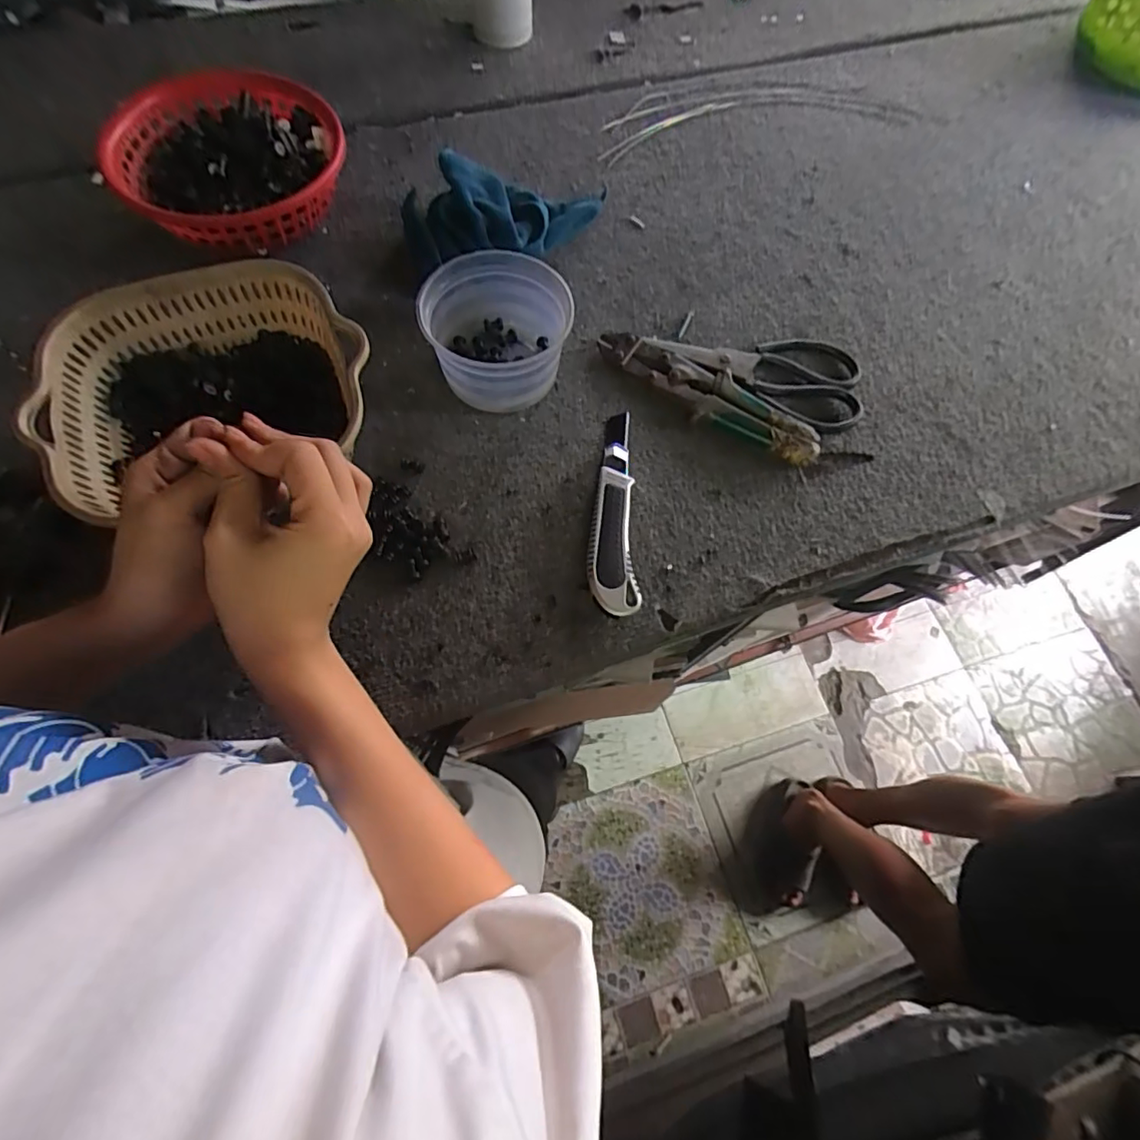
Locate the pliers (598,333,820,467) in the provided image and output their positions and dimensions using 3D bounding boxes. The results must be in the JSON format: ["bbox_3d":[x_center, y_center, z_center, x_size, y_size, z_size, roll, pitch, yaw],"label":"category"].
[{"bbox_3d":[0.115,-0.150,0.483,0.203,0.019,0.046,32,72,9],"label":"pliers"}]

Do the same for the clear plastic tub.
[{"bbox_3d":[-0.060,-0.192,0.463,0.103,0.071,0.109,1,70,-3],"label":"clear plastic tub"}]

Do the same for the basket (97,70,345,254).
[{"bbox_3d":[-0.306,-0.365,0.519,0.186,0.072,0.202,1,70,-3],"label":"basket"}]

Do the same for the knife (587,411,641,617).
[{"bbox_3d":[0.031,-0.050,0.438,0.035,0.022,0.177,1,70,-3],"label":"knife"}]

